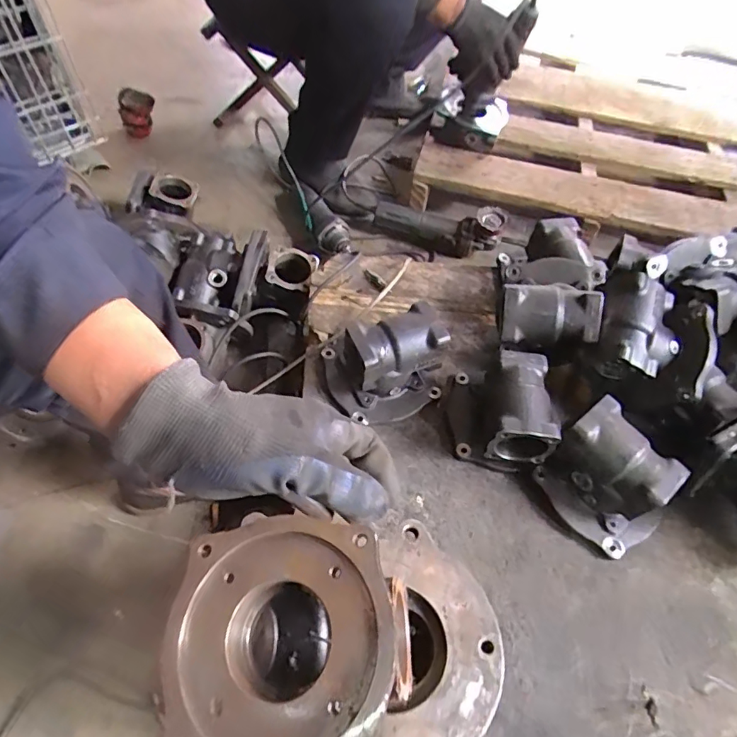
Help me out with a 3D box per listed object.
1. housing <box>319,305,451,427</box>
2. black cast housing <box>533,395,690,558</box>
[{"bbox_3d":[0.026,-0.014,0.685,0.143,0.109,0.128,-6,57,-11],"label":"housing"},{"bbox_3d":[0.290,0.132,0.602,0.103,0.103,0.149,-32,65,-25],"label":"black cast housing"}]

